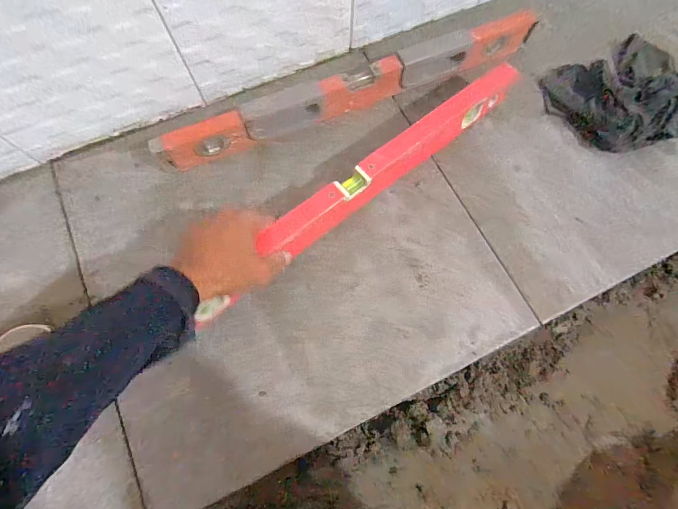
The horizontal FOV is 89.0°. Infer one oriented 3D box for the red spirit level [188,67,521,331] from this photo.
[{"bbox_3d":[0.045,-0.099,0.450,0.535,0.076,0.031,-38,76,-15],"label":"red spirit level"}]

